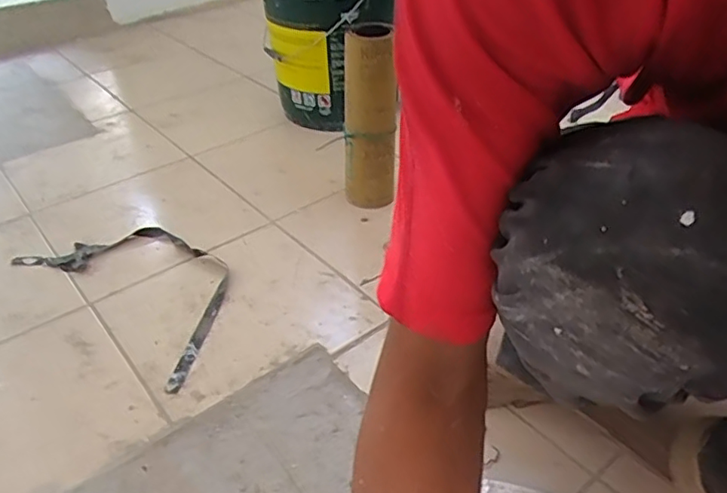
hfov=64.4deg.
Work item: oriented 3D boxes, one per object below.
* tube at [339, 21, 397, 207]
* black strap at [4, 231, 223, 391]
[{"bbox_3d":[0.008,-0.189,0.908,0.083,0.293,0.062,-2,36,1],"label":"tube"},{"bbox_3d":[-0.321,0.047,0.835,0.404,0.017,0.192,24,44,33],"label":"black strap"}]

